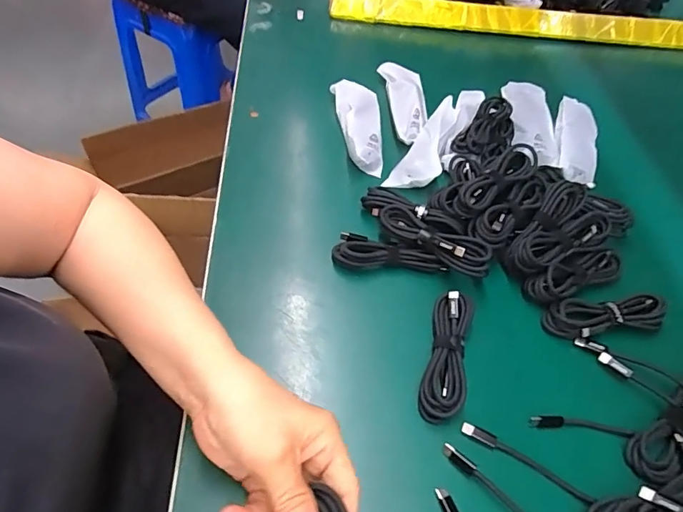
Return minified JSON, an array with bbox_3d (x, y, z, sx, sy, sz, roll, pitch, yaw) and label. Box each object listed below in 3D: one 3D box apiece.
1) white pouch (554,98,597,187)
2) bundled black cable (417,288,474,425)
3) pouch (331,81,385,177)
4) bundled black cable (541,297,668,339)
[{"bbox_3d":[0.285,-0.146,0.549,0.044,0.020,0.155,15,53,6],"label":"white pouch"},{"bbox_3d":[0.088,0.082,0.377,0.032,0.029,0.107,15,53,7],"label":"bundled black cable"},{"bbox_3d":[0.023,-0.161,0.547,0.049,0.029,0.148,-4,54,-8],"label":"pouch"},{"bbox_3d":[0.238,0.055,0.414,0.108,0.022,0.035,-6,54,-9],"label":"bundled black cable"}]

